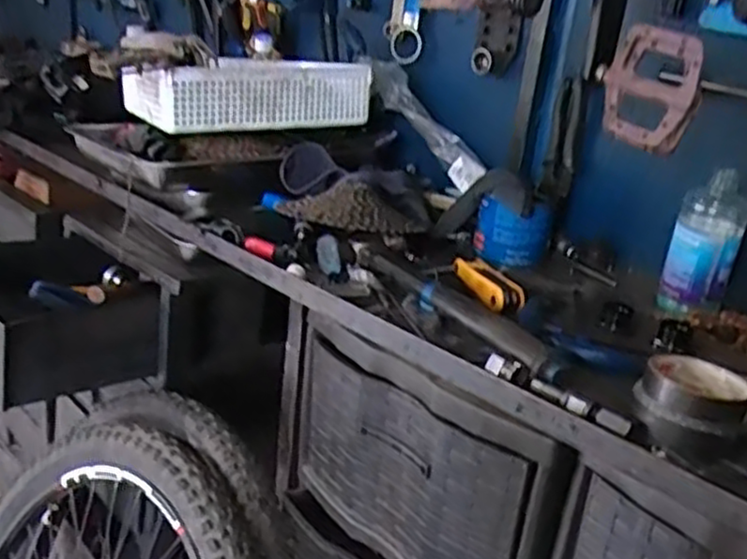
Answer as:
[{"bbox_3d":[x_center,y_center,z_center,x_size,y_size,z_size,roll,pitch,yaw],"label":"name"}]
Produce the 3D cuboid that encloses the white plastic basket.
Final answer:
[{"bbox_3d":[-0.185,-0.279,1.084,0.332,0.093,0.163,-8,26,-30],"label":"white plastic basket"}]

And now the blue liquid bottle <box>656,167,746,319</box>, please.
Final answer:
[{"bbox_3d":[0.381,-0.036,0.870,0.073,0.160,0.049,18,25,27],"label":"blue liquid bottle"}]

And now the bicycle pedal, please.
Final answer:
[{"bbox_3d":[0.258,-0.181,0.710,0.025,0.106,0.107,-5,25,-26],"label":"bicycle pedal"}]

